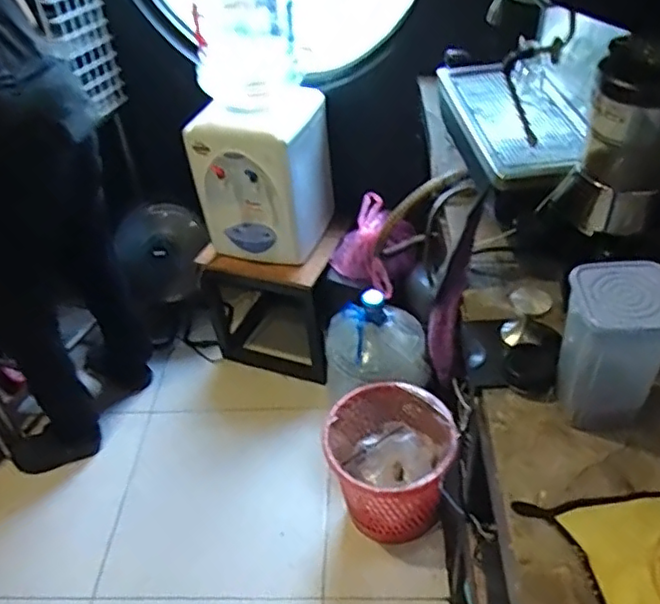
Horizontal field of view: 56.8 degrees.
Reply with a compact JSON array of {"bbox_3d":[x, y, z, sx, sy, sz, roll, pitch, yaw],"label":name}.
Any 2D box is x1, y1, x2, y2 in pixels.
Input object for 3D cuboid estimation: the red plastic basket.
[{"bbox_3d":[0.159,0.421,1.606,0.306,0.317,0.310,-4,42,3],"label":"red plastic basket"}]

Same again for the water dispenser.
[{"bbox_3d":[-0.202,-0.367,1.812,0.333,0.428,0.264,8,43,15],"label":"water dispenser"}]

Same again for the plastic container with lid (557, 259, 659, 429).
[{"bbox_3d":[0.335,0.052,0.728,0.105,0.182,0.102,0,42,7],"label":"plastic container with lid"}]

